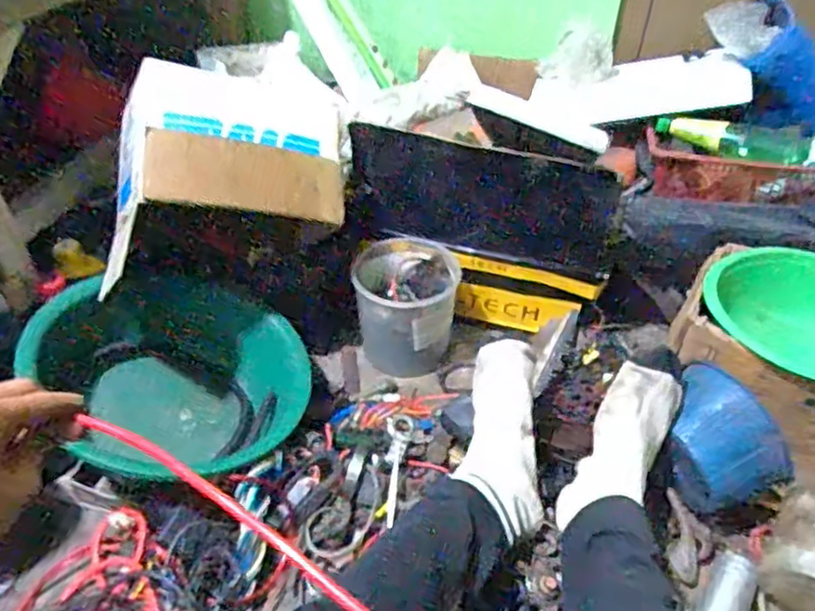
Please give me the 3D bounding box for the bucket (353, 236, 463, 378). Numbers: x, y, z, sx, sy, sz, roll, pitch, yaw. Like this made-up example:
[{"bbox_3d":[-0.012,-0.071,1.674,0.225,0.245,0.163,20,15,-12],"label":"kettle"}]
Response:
[{"bbox_3d":[-0.002,0.013,1.054,0.166,0.171,0.165,2,41,1],"label":"bucket"}]

